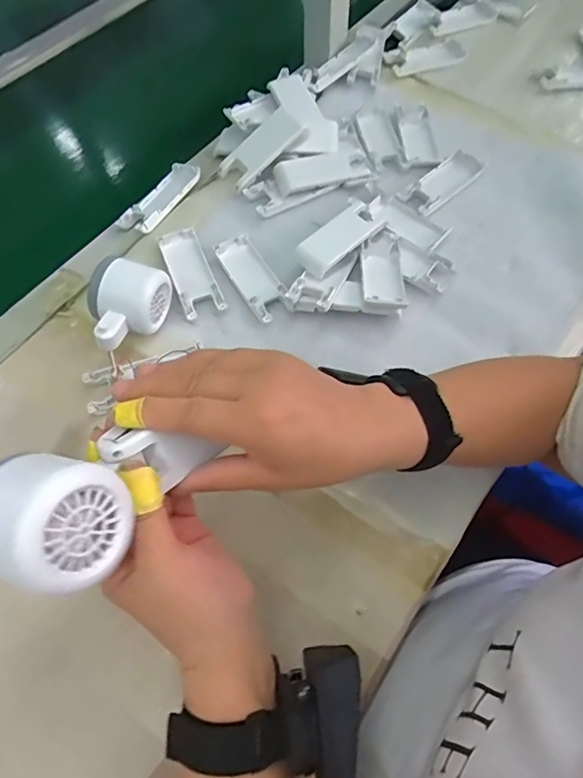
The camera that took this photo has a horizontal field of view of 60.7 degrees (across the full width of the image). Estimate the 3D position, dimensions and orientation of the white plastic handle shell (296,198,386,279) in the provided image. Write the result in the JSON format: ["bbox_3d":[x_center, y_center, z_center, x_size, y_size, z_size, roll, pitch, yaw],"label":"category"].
[{"bbox_3d":[0.049,-0.150,0.489,0.043,0.017,0.106,38,68,14],"label":"white plastic handle shell"}]

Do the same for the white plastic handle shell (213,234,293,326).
[{"bbox_3d":[-0.036,-0.110,0.487,0.039,0.007,0.101,-28,69,-15],"label":"white plastic handle shell"}]

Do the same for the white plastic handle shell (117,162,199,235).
[{"bbox_3d":[-0.140,-0.207,0.535,0.045,0.016,0.102,29,66,10],"label":"white plastic handle shell"}]

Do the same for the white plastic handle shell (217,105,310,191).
[{"bbox_3d":[-0.032,-0.262,0.541,0.099,0.015,0.043,-43,73,-4],"label":"white plastic handle shell"}]

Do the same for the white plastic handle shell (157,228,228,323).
[{"bbox_3d":[-0.098,-0.114,0.488,0.040,0.009,0.102,-20,67,-12],"label":"white plastic handle shell"}]

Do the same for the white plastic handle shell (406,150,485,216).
[{"bbox_3d":[0.168,-0.226,0.535,0.101,0.016,0.044,-41,73,-19],"label":"white plastic handle shell"}]

